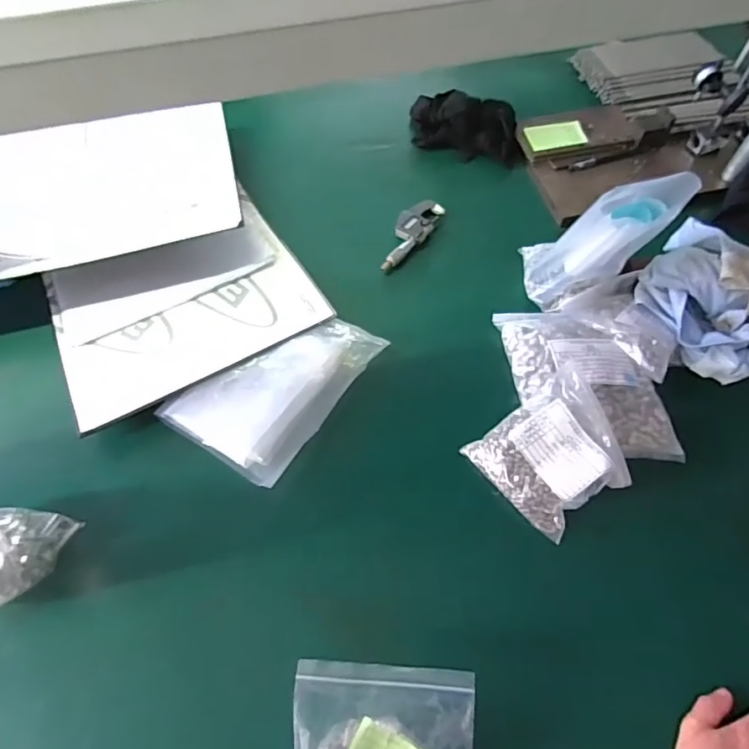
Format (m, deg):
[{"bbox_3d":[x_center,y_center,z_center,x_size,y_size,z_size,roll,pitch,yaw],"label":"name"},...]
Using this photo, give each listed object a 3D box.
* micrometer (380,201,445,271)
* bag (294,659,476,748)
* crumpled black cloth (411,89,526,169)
[{"bbox_3d":[0.055,-0.220,0.788,0.055,0.025,0.154,24,63,15],"label":"micrometer"},{"bbox_3d":[0.006,0.324,0.438,0.143,0.098,0.128,3,59,3],"label":"bag"},{"bbox_3d":[0.164,-0.438,0.905,0.208,0.045,0.123,14,61,10],"label":"crumpled black cloth"}]

